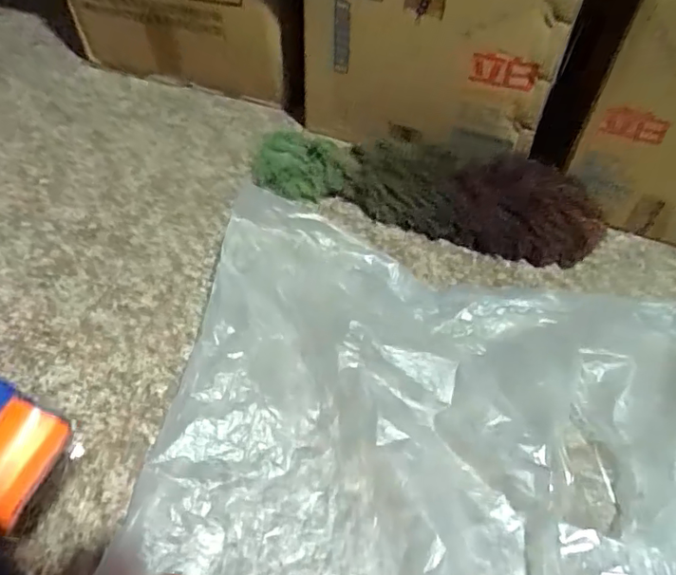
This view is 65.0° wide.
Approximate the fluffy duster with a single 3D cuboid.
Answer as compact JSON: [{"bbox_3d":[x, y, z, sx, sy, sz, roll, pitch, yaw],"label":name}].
[{"bbox_3d":[0.097,-0.121,0.635,0.415,0.072,0.095,16,49,13],"label":"fluffy duster"}]

